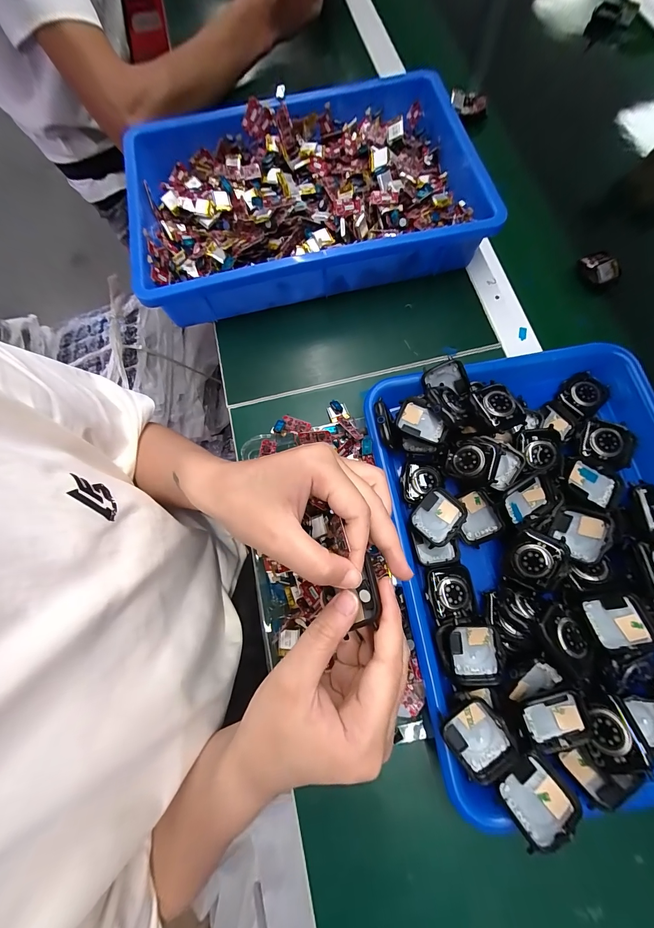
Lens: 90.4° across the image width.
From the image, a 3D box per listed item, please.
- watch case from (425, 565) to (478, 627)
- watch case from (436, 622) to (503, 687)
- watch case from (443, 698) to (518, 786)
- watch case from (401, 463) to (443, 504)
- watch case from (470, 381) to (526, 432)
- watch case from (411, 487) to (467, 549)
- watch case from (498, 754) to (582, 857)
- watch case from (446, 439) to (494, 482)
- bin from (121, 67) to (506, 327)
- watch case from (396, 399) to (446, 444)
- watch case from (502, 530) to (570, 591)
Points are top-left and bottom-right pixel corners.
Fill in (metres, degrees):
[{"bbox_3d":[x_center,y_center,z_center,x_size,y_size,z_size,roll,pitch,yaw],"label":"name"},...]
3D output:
[{"bbox_3d":[0.098,0.101,0.254,0.036,0.010,0.039,-10,74,-2],"label":"watch case"},{"bbox_3d":[0.105,0.139,0.238,0.040,0.016,0.042,-7,74,-1],"label":"watch case"},{"bbox_3d":[0.100,0.182,0.213,0.037,0.011,0.040,-30,76,-7],"label":"watch case"},{"bbox_3d":[0.081,0.016,0.277,0.033,0.011,0.035,7,74,3],"label":"watch case"},{"bbox_3d":[0.140,-0.047,0.267,0.031,0.007,0.043,-21,75,-5],"label":"watch case"},{"bbox_3d":[0.091,0.044,0.267,0.035,0.009,0.042,41,79,11],"label":"watch case"},{"bbox_3d":[0.132,0.214,0.205,0.041,0.008,0.035,-19,36,-25],"label":"watch case"},{"bbox_3d":[0.115,-0.003,0.264,0.036,0.011,0.032,14,99,39],"label":"watch case"},{"bbox_3d":[-0.027,-0.298,0.358,0.358,0.061,0.256,-11,74,-2],"label":"bin"},{"bbox_3d":[0.079,-0.035,0.271,0.041,0.008,0.030,26,76,8],"label":"watch case"},{"bbox_3d":[0.157,0.073,0.246,0.041,0.011,0.041,14,94,21],"label":"watch case"}]

